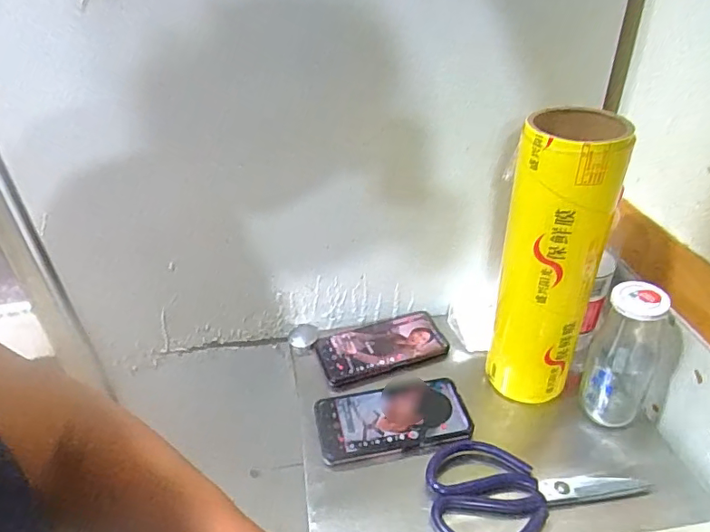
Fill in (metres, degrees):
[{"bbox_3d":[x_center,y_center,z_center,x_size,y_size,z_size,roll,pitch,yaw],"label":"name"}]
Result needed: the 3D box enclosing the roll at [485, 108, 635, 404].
[{"bbox_3d":[0.194,0.007,0.520,0.085,0.308,0.077,11,38,19],"label":"roll"}]

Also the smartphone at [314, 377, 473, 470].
[{"bbox_3d":[0.039,0.168,0.573,0.163,0.016,0.095,-8,36,-6],"label":"smartphone"}]

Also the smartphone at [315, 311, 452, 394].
[{"bbox_3d":[0.035,0.102,0.657,0.161,0.006,0.083,-13,36,-13],"label":"smartphone"}]

